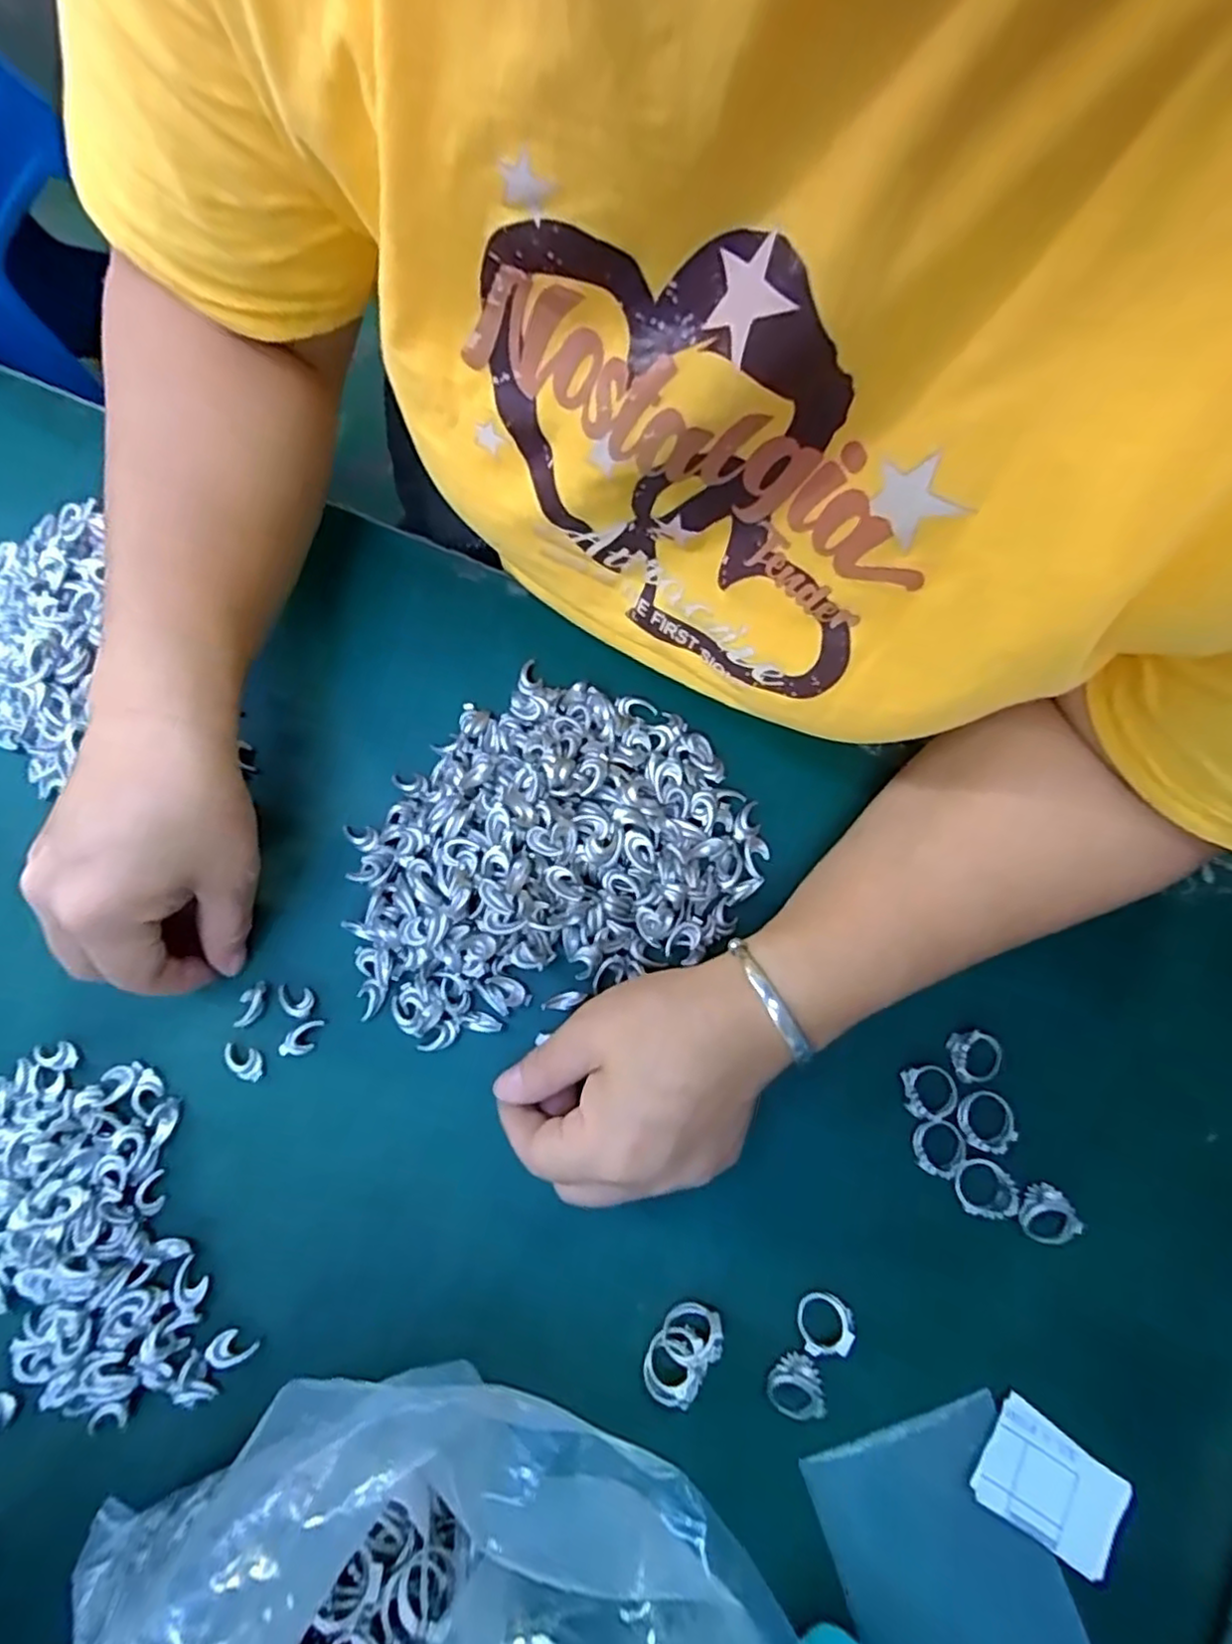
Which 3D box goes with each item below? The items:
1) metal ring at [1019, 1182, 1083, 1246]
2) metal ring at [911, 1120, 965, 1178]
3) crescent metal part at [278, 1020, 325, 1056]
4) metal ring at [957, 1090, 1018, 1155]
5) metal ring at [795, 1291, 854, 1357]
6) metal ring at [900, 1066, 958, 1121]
[{"bbox_3d":[0.175,0.160,0.273,0.020,0.007,0.025,-32,80,-5],"label":"metal ring"},{"bbox_3d":[0.135,0.135,0.279,0.020,0.007,0.021,0,79,1],"label":"metal ring"},{"bbox_3d":[-0.142,0.098,0.303,0.022,0.004,0.012,-30,79,-6],"label":"crescent metal part"},{"bbox_3d":[0.155,0.125,0.282,0.022,0.006,0.023,0,79,1],"label":"metal ring"},{"bbox_3d":[0.083,0.200,0.270,0.021,0.004,0.021,-13,58,22],"label":"metal ring"},{"bbox_3d":[0.134,0.115,0.288,0.022,0.008,0.021,0,79,1],"label":"metal ring"}]

